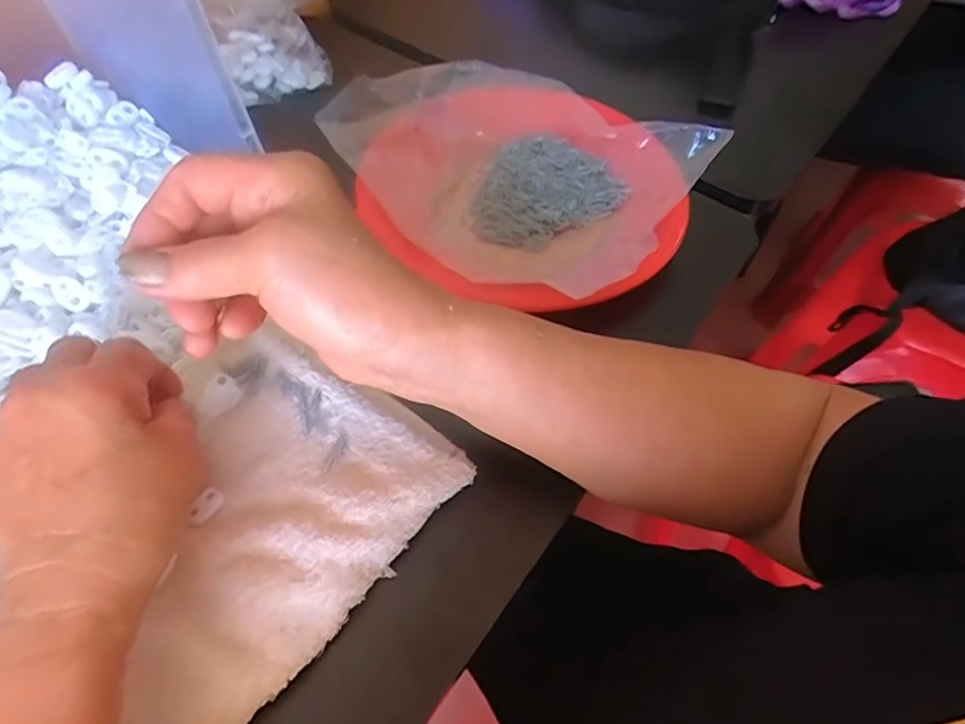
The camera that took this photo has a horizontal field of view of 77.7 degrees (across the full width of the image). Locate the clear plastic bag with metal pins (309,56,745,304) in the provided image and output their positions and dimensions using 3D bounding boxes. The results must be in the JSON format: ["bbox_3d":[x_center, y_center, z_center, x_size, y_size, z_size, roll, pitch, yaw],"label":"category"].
[{"bbox_3d":[0.029,-0.147,0.437,0.229,0.056,0.203,36,62,20],"label":"clear plastic bag with metal pins"}]

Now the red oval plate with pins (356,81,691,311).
[{"bbox_3d":[0.033,-0.128,0.437,0.225,0.040,0.220,28,59,16],"label":"red oval plate with pins"}]

